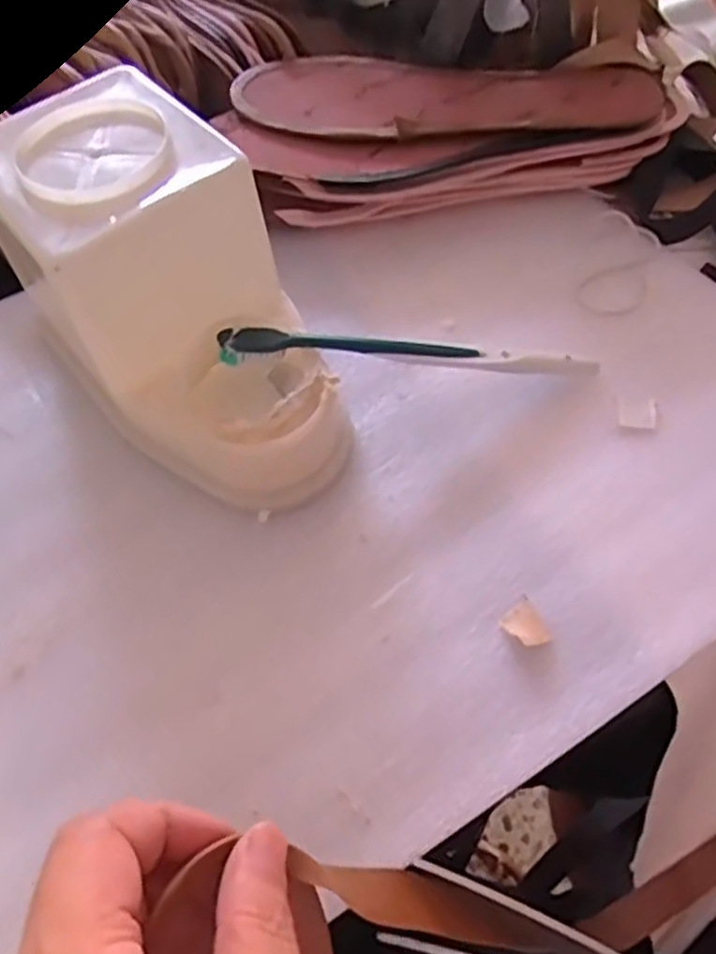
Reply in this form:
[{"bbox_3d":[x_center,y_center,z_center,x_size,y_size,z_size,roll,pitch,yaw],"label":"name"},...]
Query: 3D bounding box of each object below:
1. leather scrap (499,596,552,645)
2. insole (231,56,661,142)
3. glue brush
[{"bbox_3d":[0.069,0.061,0.309,0.016,0.006,0.020,-27,61,-12],"label":"leather scrap"},{"bbox_3d":[0.049,-0.225,0.443,0.248,0.013,0.075,3,63,7],"label":"insole"},{"bbox_3d":[0.027,-0.058,0.361,0.184,0.014,0.014,2,58,-13],"label":"glue brush"}]

